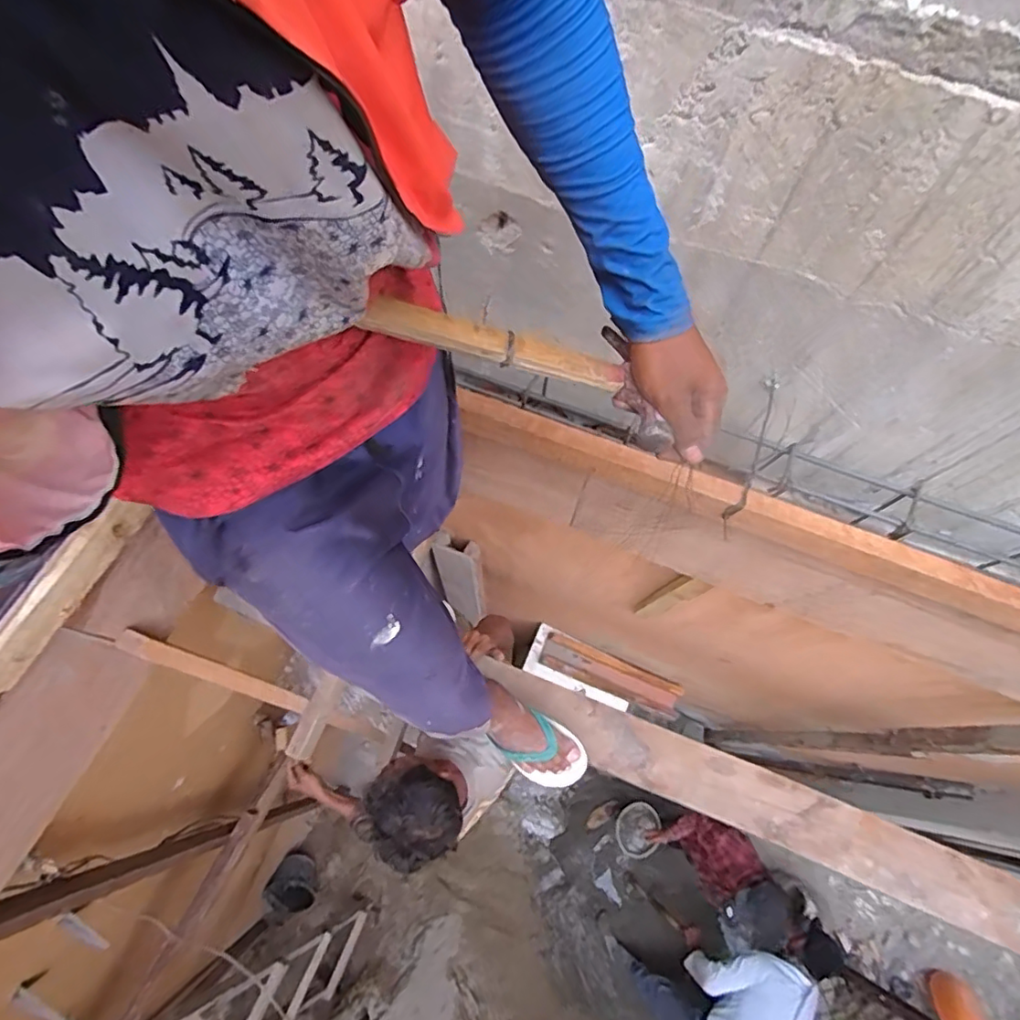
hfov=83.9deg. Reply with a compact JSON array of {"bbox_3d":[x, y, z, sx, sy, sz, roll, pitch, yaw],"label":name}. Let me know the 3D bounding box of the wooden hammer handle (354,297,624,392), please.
[{"bbox_3d":[-0.008,-0.131,0.456,0.210,0.015,0.024,10,67,-17],"label":"wooden hammer handle"}]

